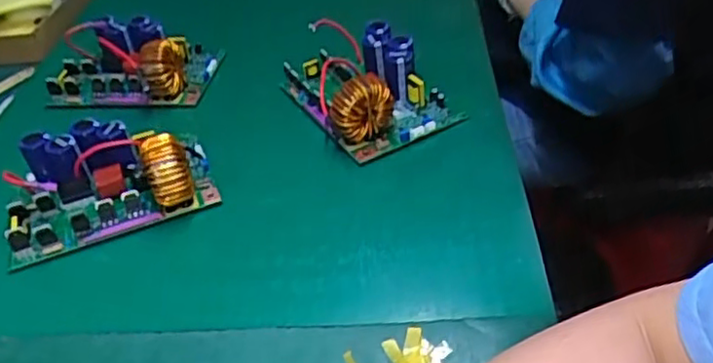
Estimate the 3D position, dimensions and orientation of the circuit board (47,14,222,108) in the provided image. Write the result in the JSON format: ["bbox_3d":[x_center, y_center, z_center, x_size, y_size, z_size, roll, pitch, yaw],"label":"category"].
[{"bbox_3d":[-0.277,-0.147,0.812,0.187,0.061,0.113,-1,39,8],"label":"circuit board"}]

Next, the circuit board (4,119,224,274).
[{"bbox_3d":[-0.238,-0.003,0.631,0.187,0.059,0.112,-17,40,-12],"label":"circuit board"}]

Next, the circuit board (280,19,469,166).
[{"bbox_3d":[0.004,-0.121,0.738,0.143,0.065,0.195,-23,41,-18],"label":"circuit board"}]

